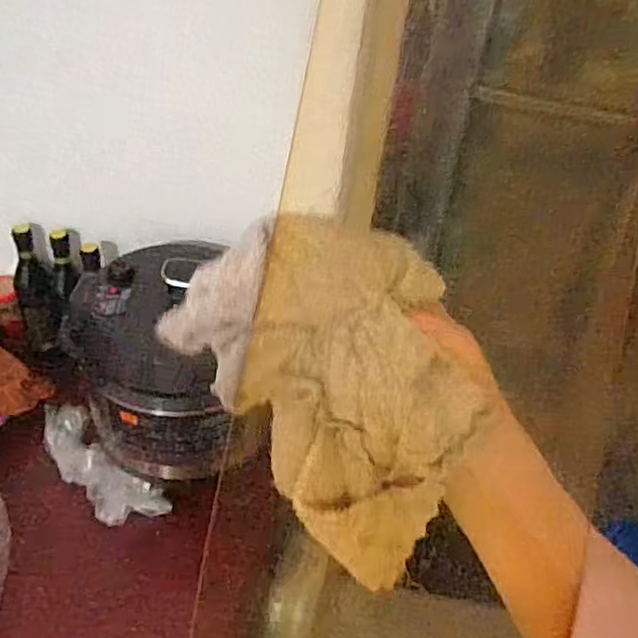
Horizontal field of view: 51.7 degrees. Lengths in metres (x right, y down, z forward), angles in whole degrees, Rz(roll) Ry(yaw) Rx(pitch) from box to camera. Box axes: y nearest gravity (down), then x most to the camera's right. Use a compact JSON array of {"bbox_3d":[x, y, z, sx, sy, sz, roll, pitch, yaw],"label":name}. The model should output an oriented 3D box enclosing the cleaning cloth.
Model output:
[{"bbox_3d":[0.018,0.033,0.328,0.118,0.180,0.028,-33,15,2],"label":"cleaning cloth"}]

